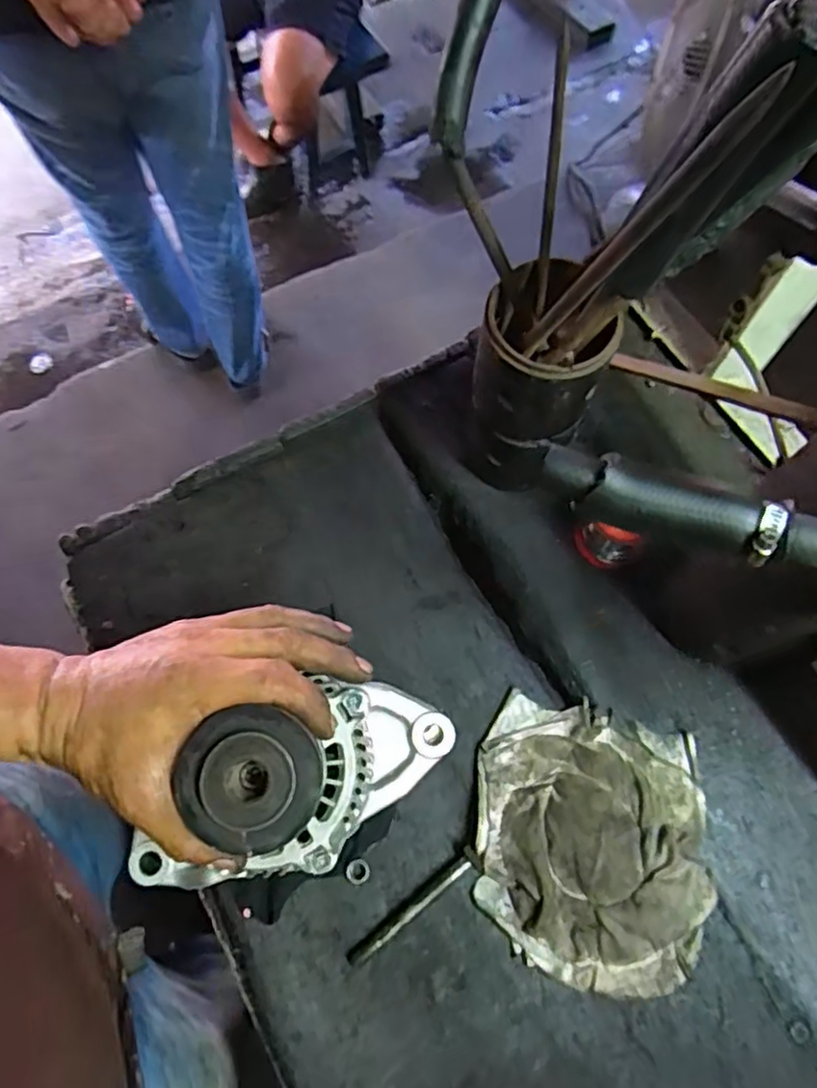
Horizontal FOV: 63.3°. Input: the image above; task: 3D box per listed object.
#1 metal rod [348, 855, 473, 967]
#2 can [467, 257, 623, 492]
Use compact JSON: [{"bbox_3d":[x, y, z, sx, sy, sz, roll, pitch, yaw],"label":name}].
[{"bbox_3d":[0.002,0.241,0.436,0.098,0.010,0.010,-35,73,-14],"label":"metal rod"},{"bbox_3d":[0.087,-0.103,0.465,0.085,0.194,0.077,4,68,6],"label":"can"}]

